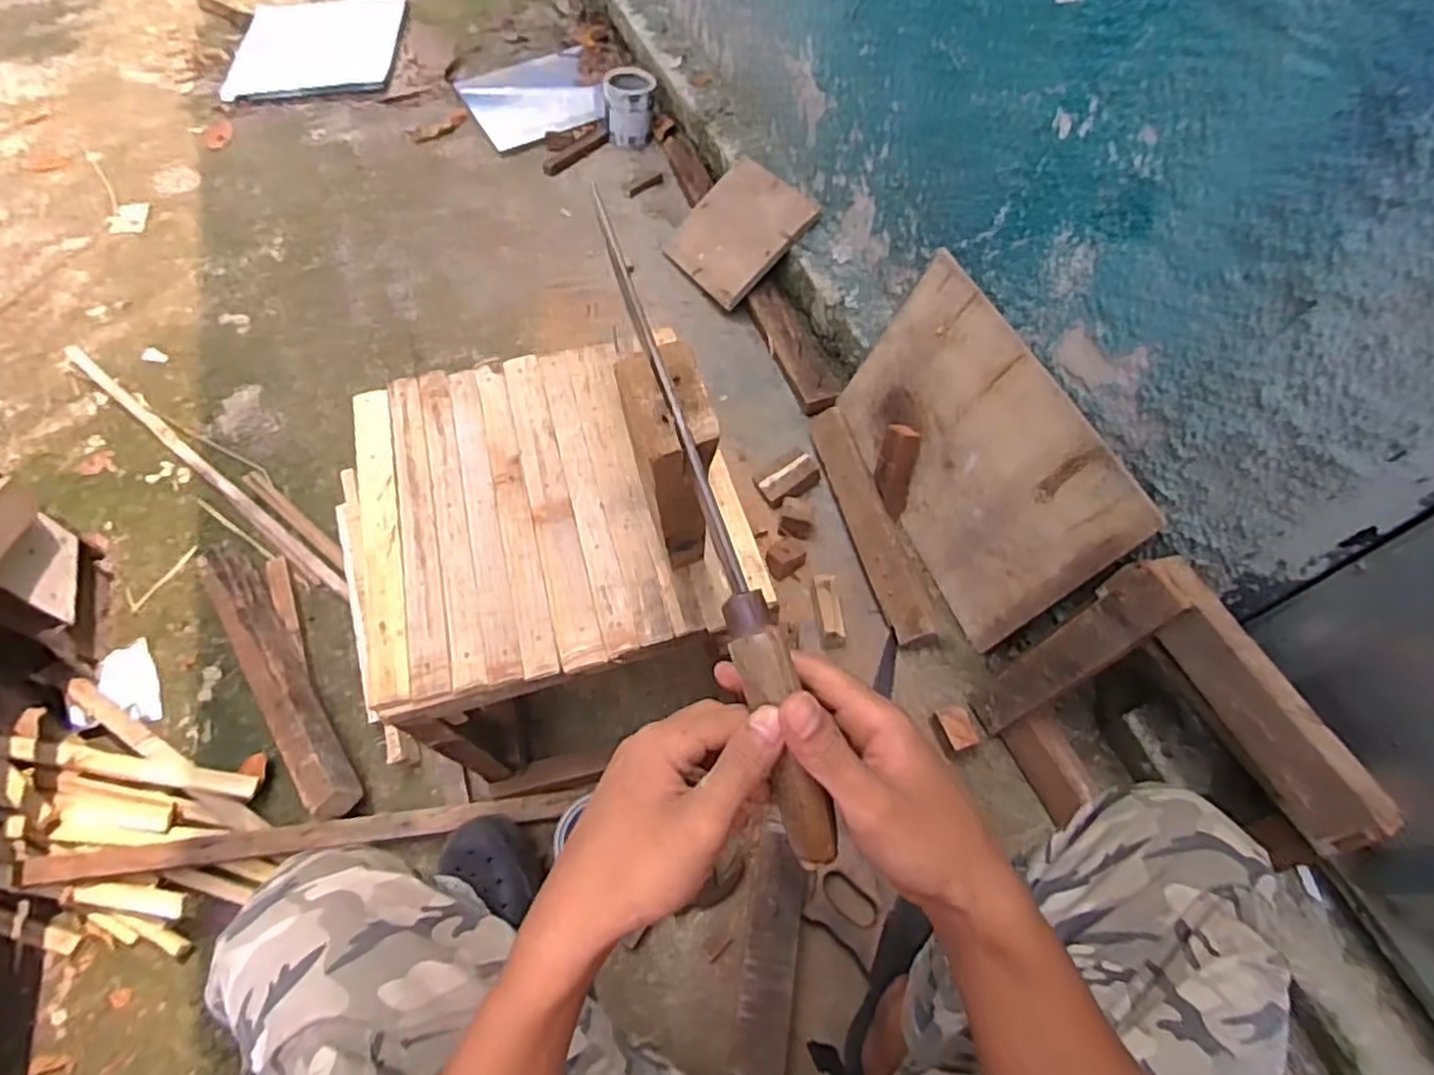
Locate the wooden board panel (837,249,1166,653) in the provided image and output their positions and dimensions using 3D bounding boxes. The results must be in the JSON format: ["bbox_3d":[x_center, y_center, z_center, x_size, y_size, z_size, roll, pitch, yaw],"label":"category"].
[{"bbox_3d":[0.374,-0.127,1.068,0.015,0.339,0.496,-9,60,-32],"label":"wooden board panel"}]

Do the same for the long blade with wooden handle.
[{"bbox_3d":[-0.003,-0.011,0.355,0.024,0.025,0.349,-17,82,-8],"label":"long blade with wooden handle"}]

